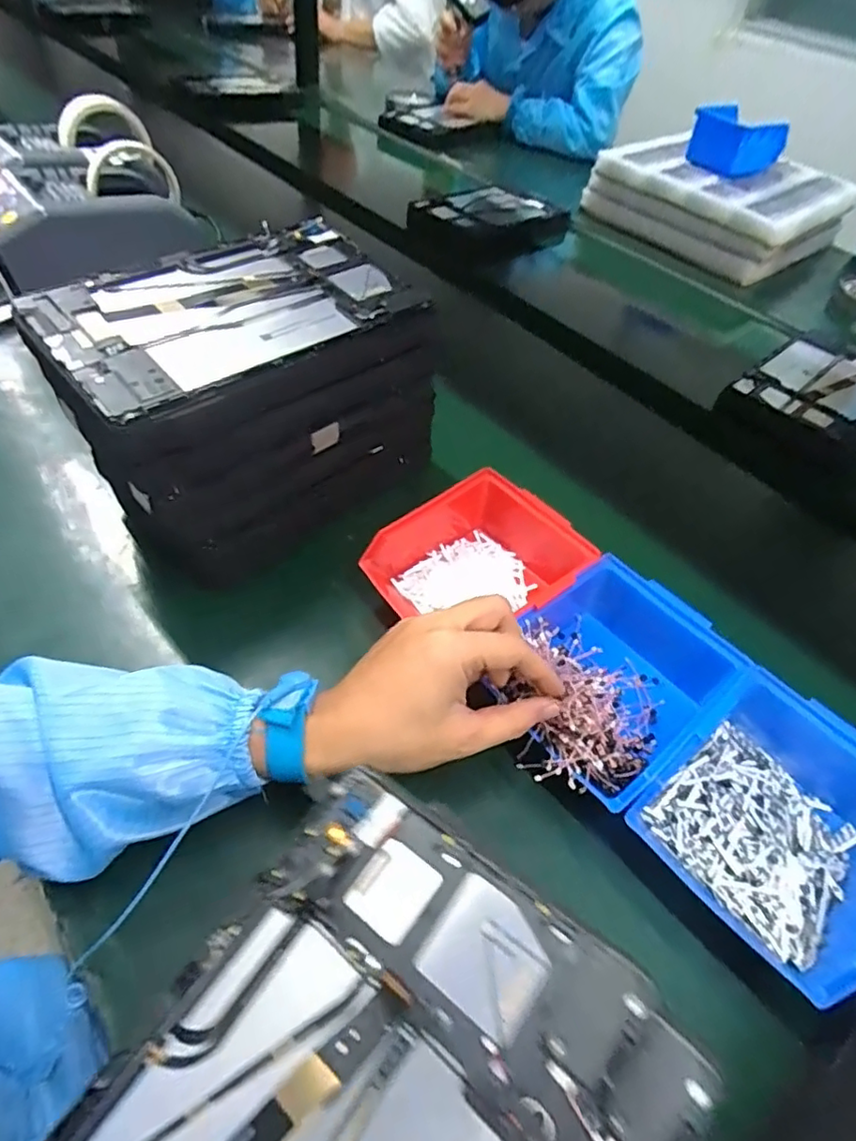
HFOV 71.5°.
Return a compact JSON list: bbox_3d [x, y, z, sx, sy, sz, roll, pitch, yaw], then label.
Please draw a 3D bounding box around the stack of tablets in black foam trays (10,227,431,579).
[{"bbox_3d":[-0.133,-0.137,0.463,0.250,0.152,0.151,-33,61,-30],"label":"stack of tablets in black foam trays"}]

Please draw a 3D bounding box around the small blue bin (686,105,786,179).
[{"bbox_3d":[0.512,-0.701,0.982,0.131,0.086,0.118,-32,60,-29],"label":"small blue bin"}]

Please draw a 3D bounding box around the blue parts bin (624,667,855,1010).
[{"bbox_3d":[0.208,0.143,0.350,0.144,0.062,0.126,-32,61,-29],"label":"blue parts bin"}]

